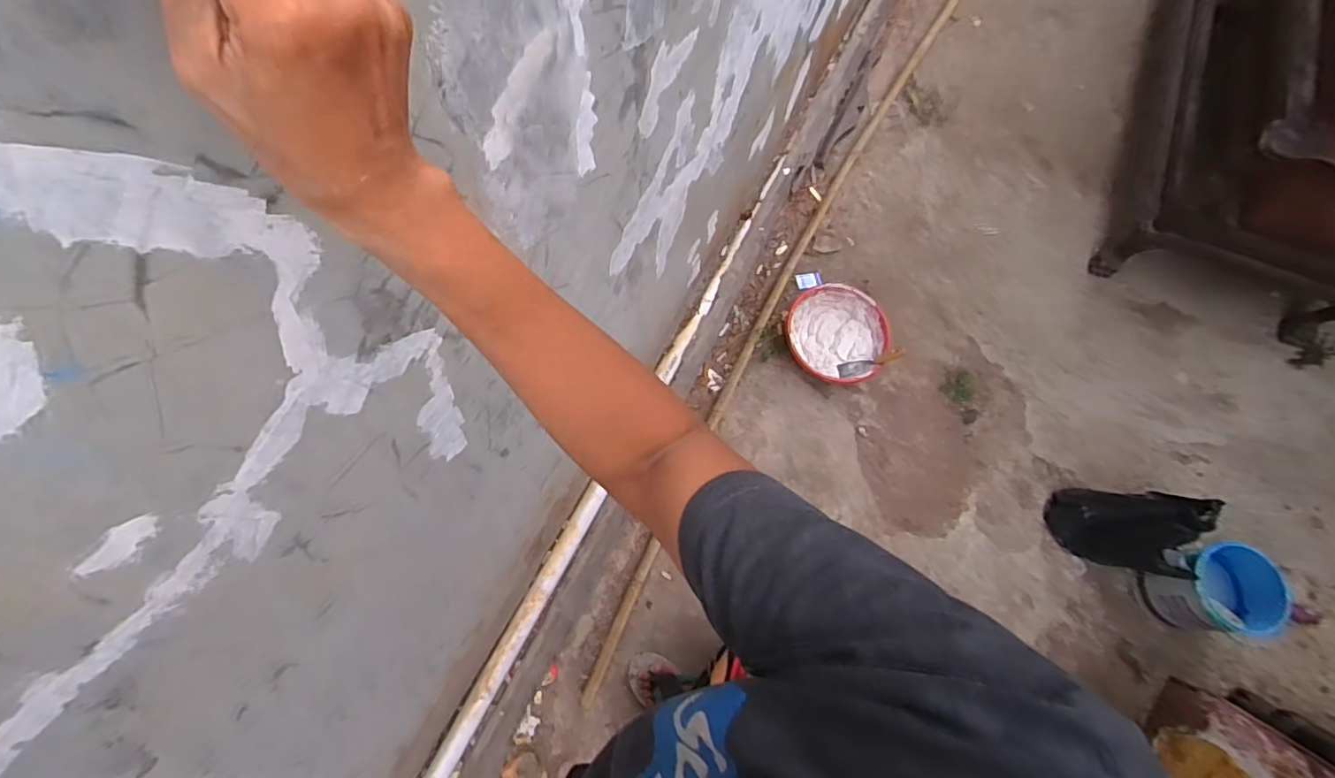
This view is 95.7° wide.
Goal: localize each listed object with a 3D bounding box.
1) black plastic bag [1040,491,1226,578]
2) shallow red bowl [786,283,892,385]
[{"bbox_3d":[1.031,0.319,1.369,0.221,0.258,0.151,20,73,5],"label":"black plastic bag"},{"bbox_3d":[0.426,-0.138,1.541,0.249,0.081,0.241,0,72,-1],"label":"shallow red bowl"}]

